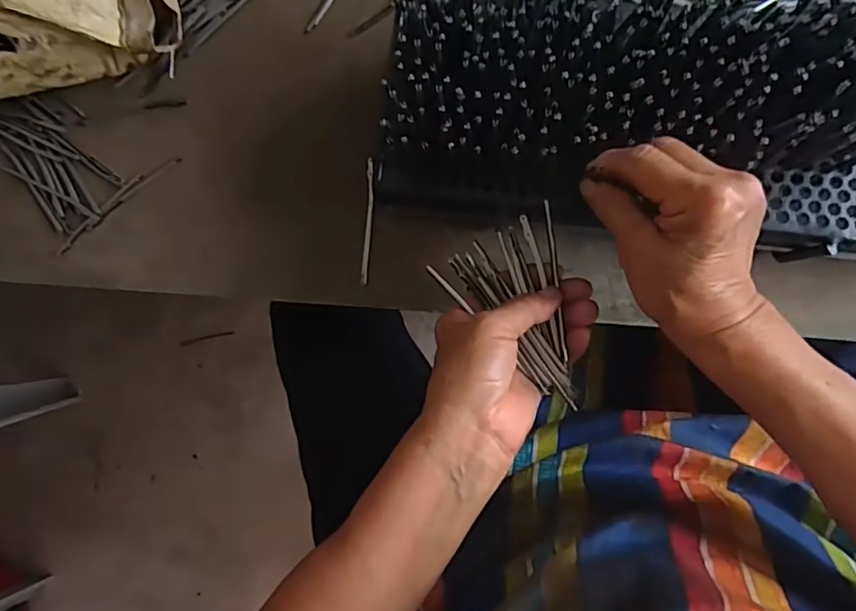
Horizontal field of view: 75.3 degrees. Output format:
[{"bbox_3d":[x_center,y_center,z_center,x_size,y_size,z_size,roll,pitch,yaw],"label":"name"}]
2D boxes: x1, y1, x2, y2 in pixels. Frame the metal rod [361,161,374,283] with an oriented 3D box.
[{"bbox_3d":[-0.050,-0.070,0.469,0.007,0.006,0.105,3,89,7],"label":"metal rod"}]

